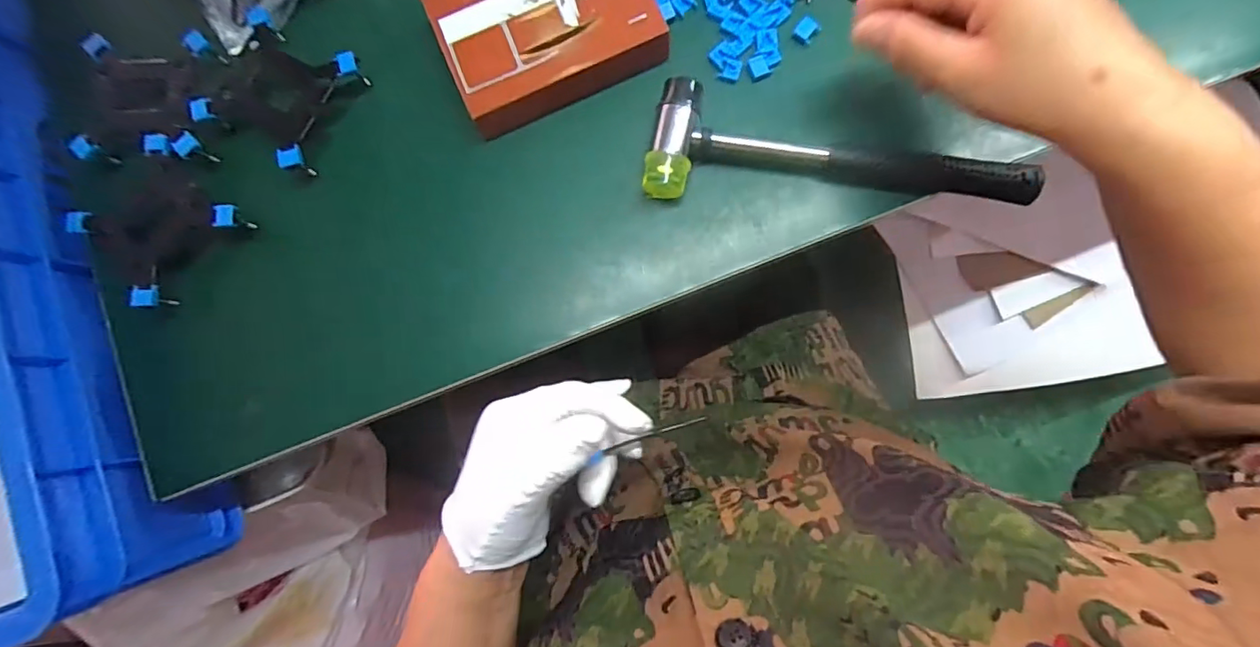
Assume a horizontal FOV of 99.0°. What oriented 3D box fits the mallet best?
[{"bbox_3d":[0.133,-0.111,0.339,0.241,0.027,0.070,4,84,7],"label":"mallet"}]

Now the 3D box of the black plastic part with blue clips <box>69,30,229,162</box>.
[{"bbox_3d":[-0.341,-0.158,0.370,0.103,0.019,0.082,4,85,7],"label":"black plastic part with blue clips"}]

